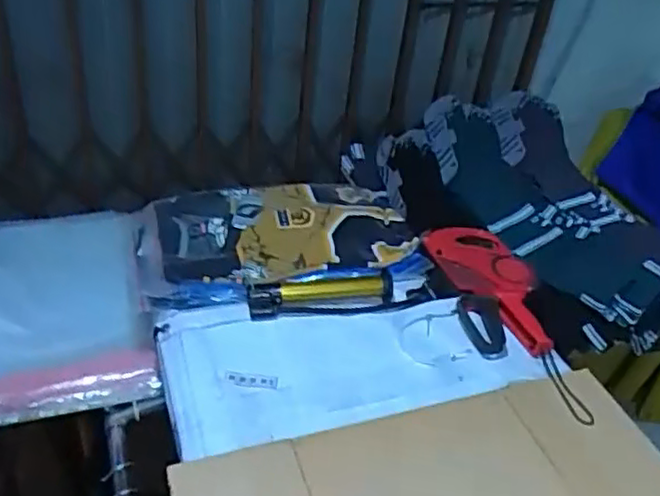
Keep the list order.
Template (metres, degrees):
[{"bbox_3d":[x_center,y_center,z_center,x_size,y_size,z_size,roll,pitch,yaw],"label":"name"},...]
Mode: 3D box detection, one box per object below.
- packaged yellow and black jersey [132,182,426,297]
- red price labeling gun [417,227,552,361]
[{"bbox_3d":[-0.082,-0.017,1.014,0.392,0.060,0.260,-3,38,-14],"label":"packaged yellow and black jersey"},{"bbox_3d":[0.212,0.055,0.918,0.110,0.058,0.220,-10,40,-22],"label":"red price labeling gun"}]

